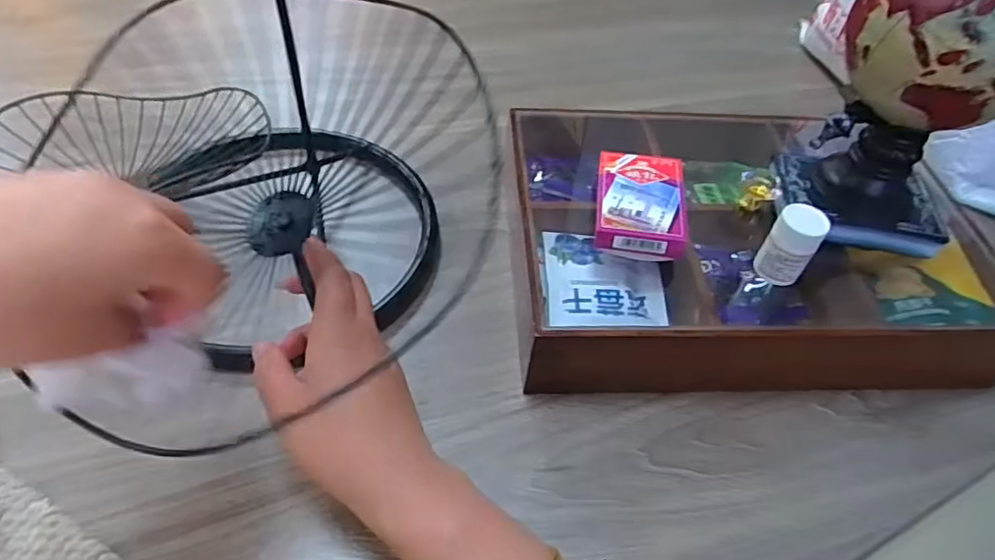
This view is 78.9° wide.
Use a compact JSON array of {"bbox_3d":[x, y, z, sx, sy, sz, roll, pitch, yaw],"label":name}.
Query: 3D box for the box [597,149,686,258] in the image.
[{"bbox_3d":[0.101,-0.058,0.430,0.060,0.017,0.096,9,50,2],"label":"box"}]

